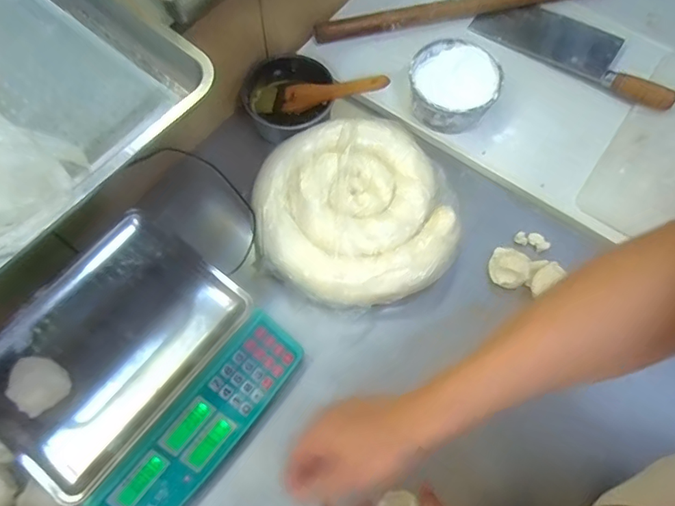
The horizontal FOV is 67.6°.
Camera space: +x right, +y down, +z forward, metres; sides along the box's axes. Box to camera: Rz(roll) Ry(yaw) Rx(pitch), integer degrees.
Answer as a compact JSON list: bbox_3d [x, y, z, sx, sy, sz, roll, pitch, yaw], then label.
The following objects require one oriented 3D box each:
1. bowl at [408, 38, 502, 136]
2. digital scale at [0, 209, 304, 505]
[{"bbox_3d":[0.172,-0.248,0.767,0.129,0.063,0.125,1,68,-2],"label":"bowl"},{"bbox_3d":[-0.229,0.133,0.588,0.274,0.093,0.276,37,72,12],"label":"digital scale"}]

